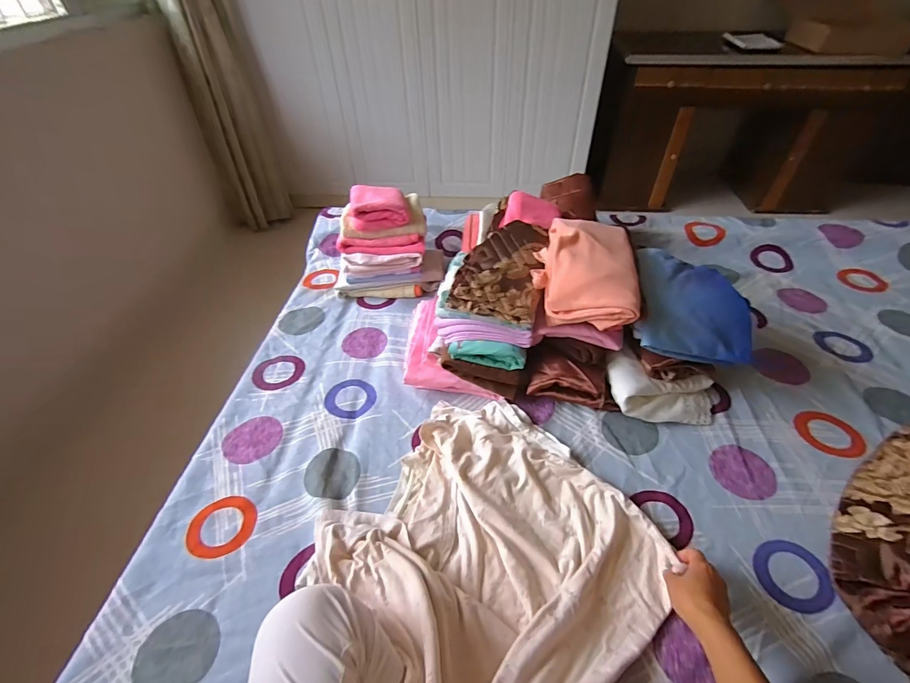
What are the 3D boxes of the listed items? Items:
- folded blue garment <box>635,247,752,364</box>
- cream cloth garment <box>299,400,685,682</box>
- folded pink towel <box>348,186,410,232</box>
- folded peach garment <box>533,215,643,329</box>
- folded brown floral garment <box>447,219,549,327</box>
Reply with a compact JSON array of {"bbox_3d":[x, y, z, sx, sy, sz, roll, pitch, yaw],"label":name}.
[{"bbox_3d":[0.394,-0.065,0.707,0.171,0.073,0.205,7,45,8],"label":"folded blue garment"},{"bbox_3d":[0.035,0.235,0.530,0.388,0.149,0.382,-31,52,-25],"label":"cream cloth garment"},{"bbox_3d":[-0.169,-0.304,0.917,0.128,0.048,0.142,-8,45,-7],"label":"folded pink towel"},{"bbox_3d":[0.214,-0.121,0.699,0.154,0.078,0.208,7,45,8],"label":"folded peach garment"},{"bbox_3d":[0.085,-0.130,0.739,0.147,0.066,0.203,12,46,14],"label":"folded brown floral garment"}]

